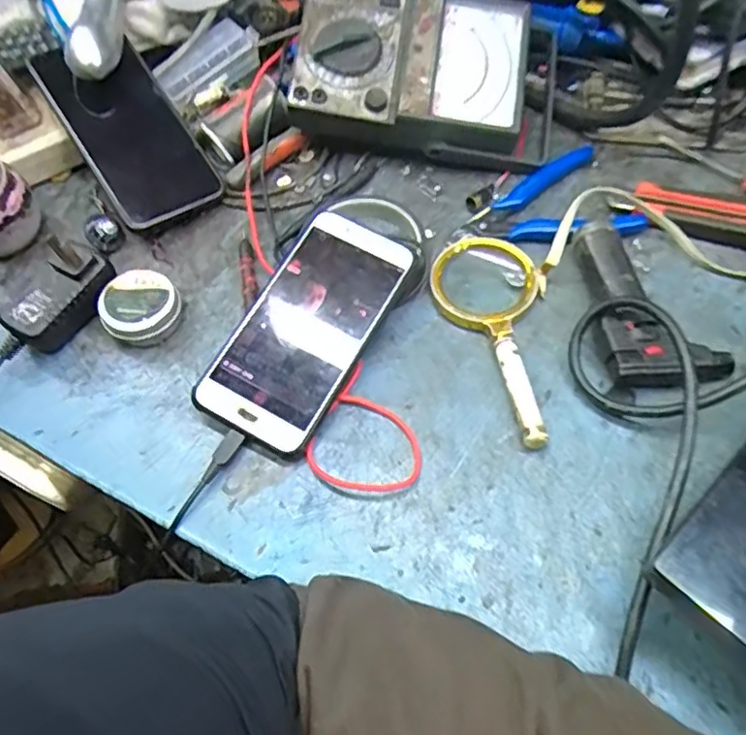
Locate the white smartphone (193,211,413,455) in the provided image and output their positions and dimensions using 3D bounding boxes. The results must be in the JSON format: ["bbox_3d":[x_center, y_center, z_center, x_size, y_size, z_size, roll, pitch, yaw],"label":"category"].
[{"bbox_3d":[-0.040,-0.028,0.398,0.076,0.012,0.157,27,72,14],"label":"white smartphone"}]

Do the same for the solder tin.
[{"bbox_3d":[-0.152,-0.037,0.419,0.044,0.026,0.048,-2,61,3],"label":"solder tin"}]

